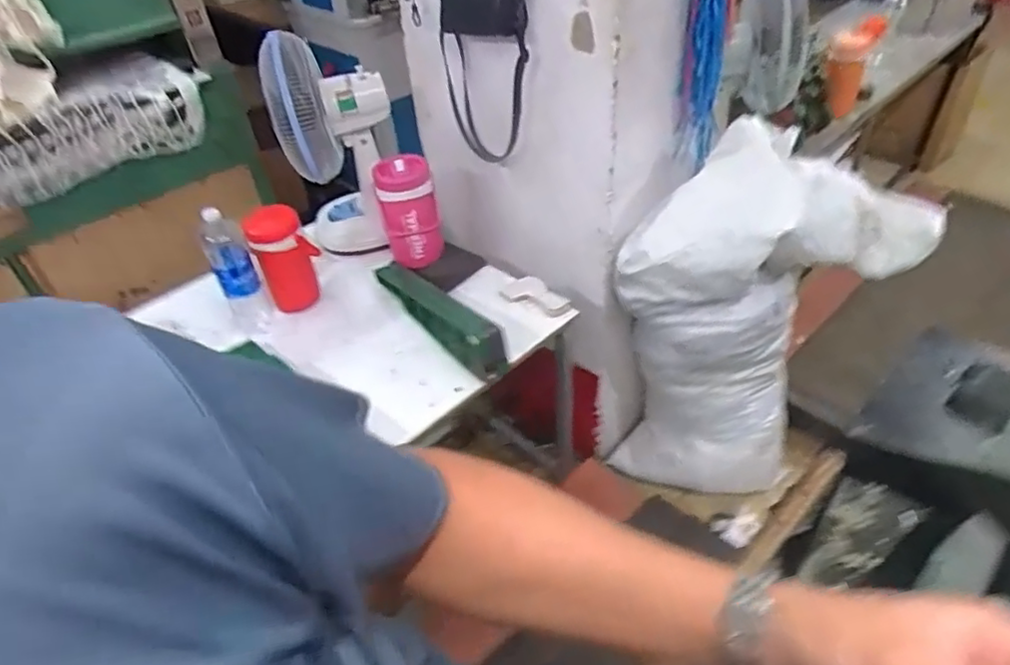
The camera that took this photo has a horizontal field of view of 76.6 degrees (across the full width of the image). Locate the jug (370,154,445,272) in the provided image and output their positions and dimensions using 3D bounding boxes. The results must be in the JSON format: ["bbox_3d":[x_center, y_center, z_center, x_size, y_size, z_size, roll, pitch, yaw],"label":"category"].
[{"bbox_3d":[-0.240,-0.305,1.613,0.142,0.264,0.128,-14,42,-9],"label":"jug"}]

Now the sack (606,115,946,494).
[{"bbox_3d":[0.598,0.034,1.669,0.609,1.096,0.318,-5,41,1],"label":"sack"}]

